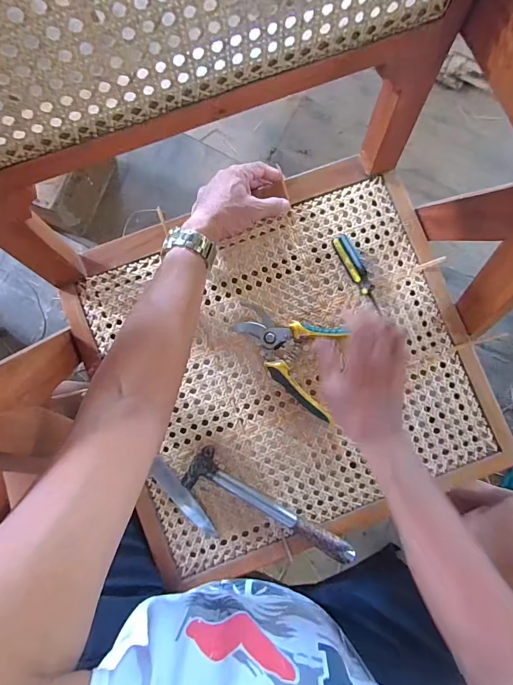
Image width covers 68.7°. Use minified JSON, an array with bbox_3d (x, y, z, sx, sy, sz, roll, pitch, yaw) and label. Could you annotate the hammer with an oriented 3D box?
[{"bbox_3d":[0.015,0.222,0.486,0.234,0.026,0.056,33,84,2],"label":"hammer"}]

